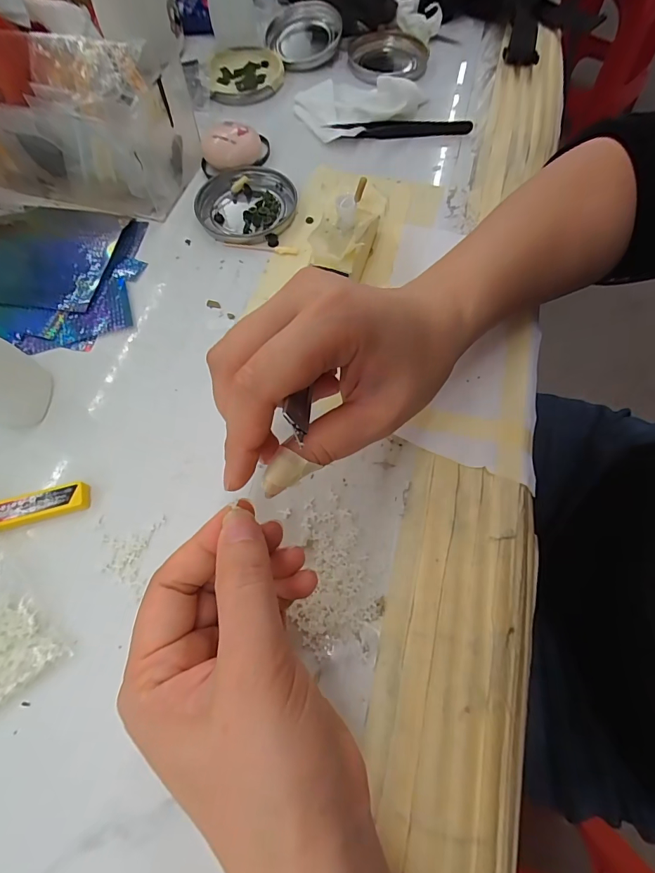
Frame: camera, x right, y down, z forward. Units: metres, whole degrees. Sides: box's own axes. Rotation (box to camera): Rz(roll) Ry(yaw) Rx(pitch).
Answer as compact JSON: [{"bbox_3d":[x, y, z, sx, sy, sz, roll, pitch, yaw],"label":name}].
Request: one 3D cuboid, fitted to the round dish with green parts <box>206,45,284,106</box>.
[{"bbox_3d":[-0.080,-0.356,0.391,0.071,0.010,0.080,-10,67,-3],"label":"round dish with green parts"}]

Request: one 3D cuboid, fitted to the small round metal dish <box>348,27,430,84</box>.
[{"bbox_3d":[0.061,-0.382,0.401,0.077,0.010,0.080,0,66,1],"label":"small round metal dish"}]

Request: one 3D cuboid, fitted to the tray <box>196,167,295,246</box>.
[{"bbox_3d":[-0.065,-0.186,0.321,0.077,0.010,0.078,0,66,1],"label":"tray"}]

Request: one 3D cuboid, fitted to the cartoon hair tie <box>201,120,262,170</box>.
[{"bbox_3d":[-0.081,-0.240,0.334,0.046,0.025,0.032,2,67,2],"label":"cartoon hair tie"}]

